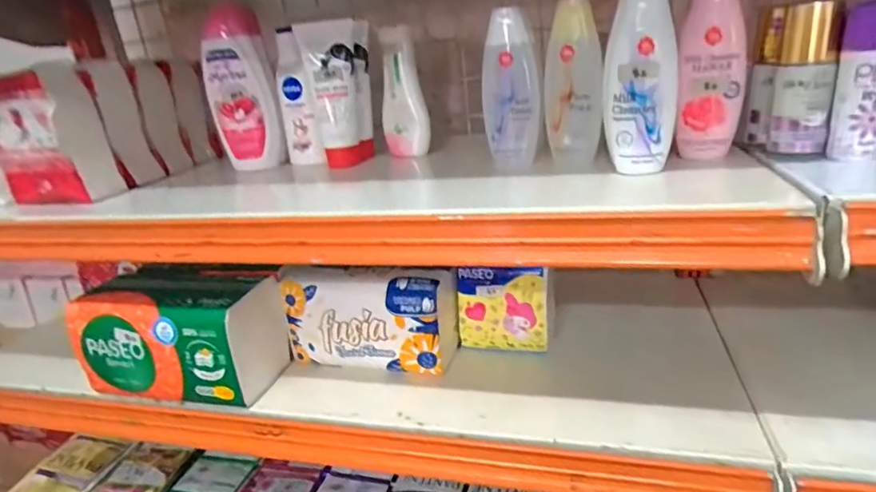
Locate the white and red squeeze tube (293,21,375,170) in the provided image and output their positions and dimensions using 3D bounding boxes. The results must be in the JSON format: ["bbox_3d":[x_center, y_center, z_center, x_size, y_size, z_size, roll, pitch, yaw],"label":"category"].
[{"bbox_3d":[-0.105,-0.164,0.567,0.067,0.145,0.044,-8,21,-5],"label":"white and red squeeze tube"}]

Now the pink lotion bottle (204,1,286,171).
[{"bbox_3d":[-0.218,-0.175,0.577,0.072,0.167,0.036,-13,22,-18],"label":"pink lotion bottle"}]

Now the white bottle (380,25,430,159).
[{"bbox_3d":[-0.040,-0.169,0.576,0.041,0.135,0.029,-14,22,-19],"label":"white bottle"}]

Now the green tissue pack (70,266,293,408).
[{"bbox_3d":[-0.267,0.091,0.551,0.192,0.105,0.110,0,22,16],"label":"green tissue pack"}]

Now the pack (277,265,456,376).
[{"bbox_3d":[-0.074,0.069,0.547,0.179,0.105,0.061,1,22,18],"label":"pack"}]

